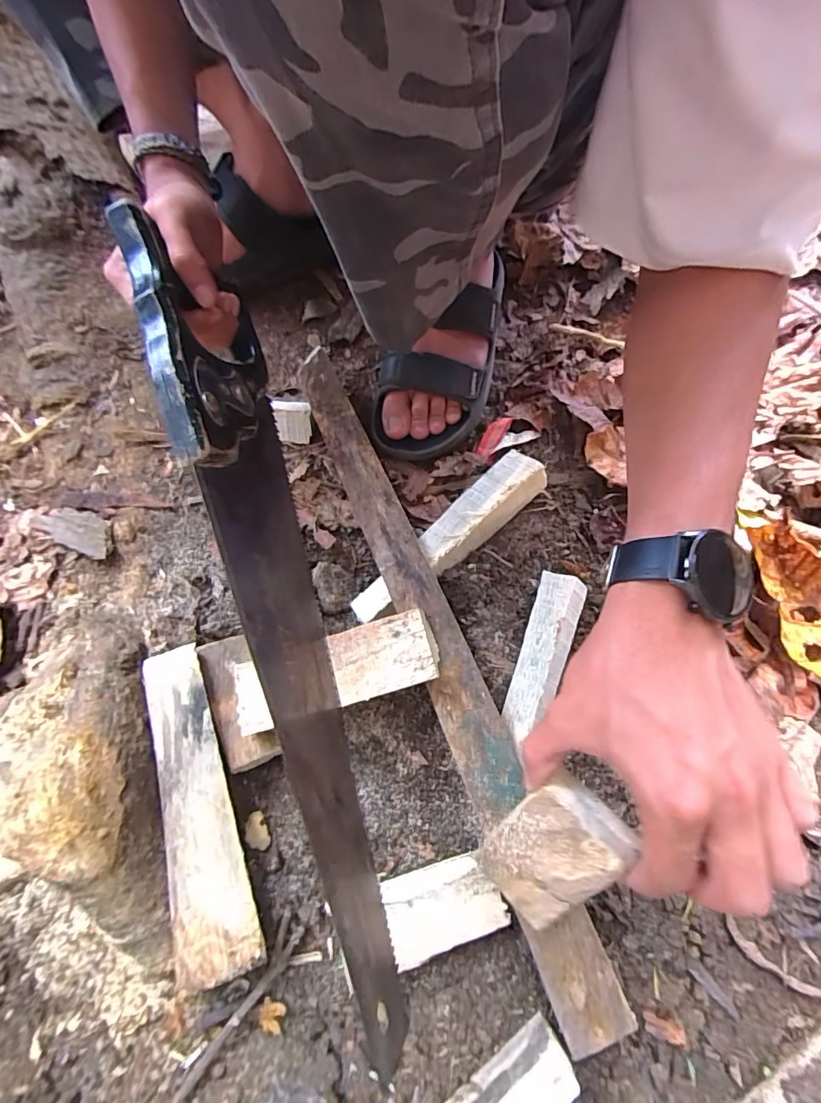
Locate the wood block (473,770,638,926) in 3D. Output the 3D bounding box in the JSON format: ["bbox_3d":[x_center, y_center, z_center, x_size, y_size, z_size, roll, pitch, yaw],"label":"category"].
[{"bbox_3d":[0.079,0.173,0.278,0.055,0.097,0.022,39,36,22],"label":"wood block"}]

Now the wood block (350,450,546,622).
[{"bbox_3d":[0.037,-0.014,0.431,0.213,0.019,0.044,-41,77,-14],"label":"wood block"}]

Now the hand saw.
[{"bbox_3d":[-0.085,0.039,0.319,0.049,0.108,0.496,-17,85,-6],"label":"hand saw"}]

